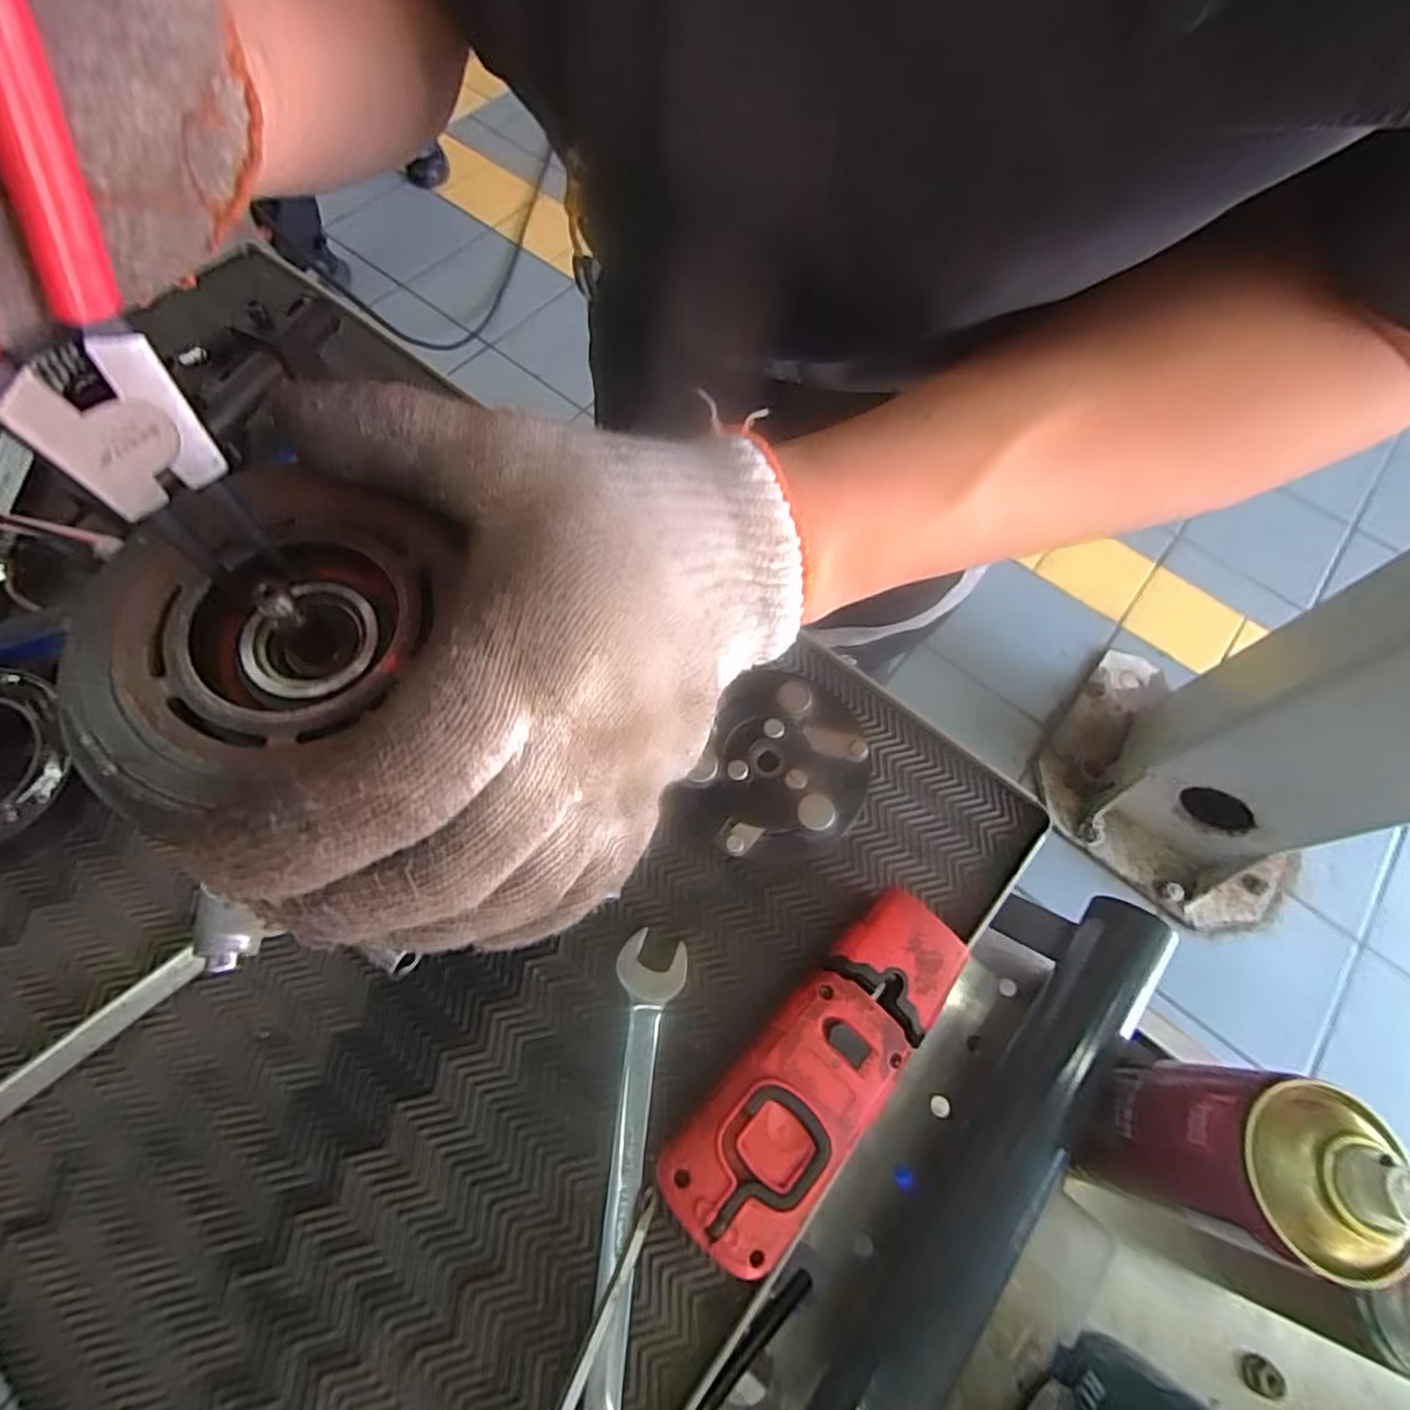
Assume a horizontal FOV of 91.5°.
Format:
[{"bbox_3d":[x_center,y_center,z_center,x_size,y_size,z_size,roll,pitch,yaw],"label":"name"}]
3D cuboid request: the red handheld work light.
[{"bbox_3d":[0.050,0.154,0.299,0.056,0.032,0.159,39,70,13],"label":"red handheld work light"}]

